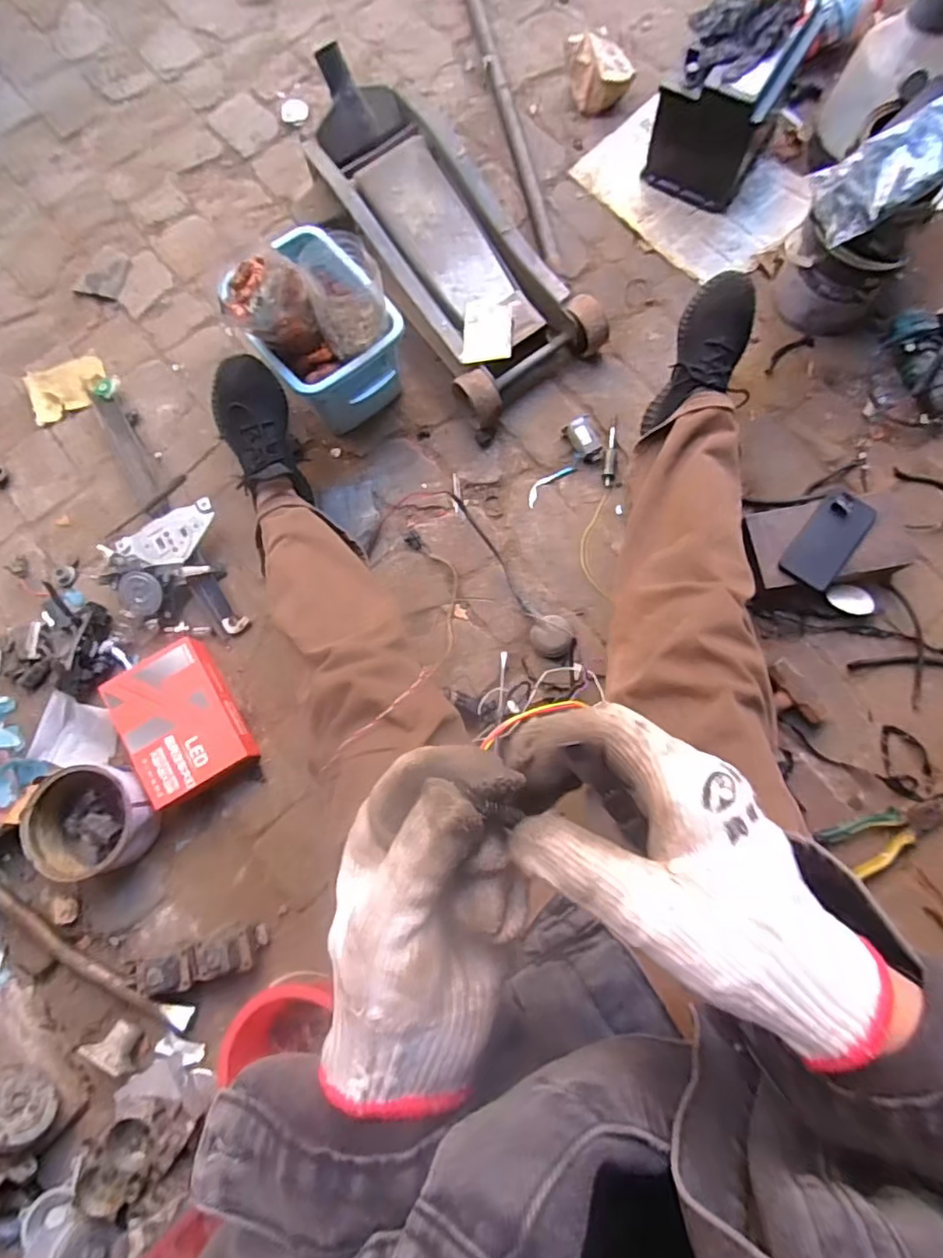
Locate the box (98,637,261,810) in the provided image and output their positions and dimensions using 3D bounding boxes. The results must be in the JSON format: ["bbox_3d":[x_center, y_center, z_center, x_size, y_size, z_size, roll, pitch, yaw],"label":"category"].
[{"bbox_3d":[-0.440,0.136,0.922,0.157,0.054,0.216,-29,79,-3],"label":"box"}]

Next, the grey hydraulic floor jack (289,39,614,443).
[{"bbox_3d":[-0.053,-0.617,0.981,0.249,0.155,0.566,-37,80,-4],"label":"grey hydraulic floor jack"}]

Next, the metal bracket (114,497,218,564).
[{"bbox_3d":[-0.476,-0.143,0.971,0.157,0.026,0.086,-31,80,-3],"label":"metal bracket"}]

